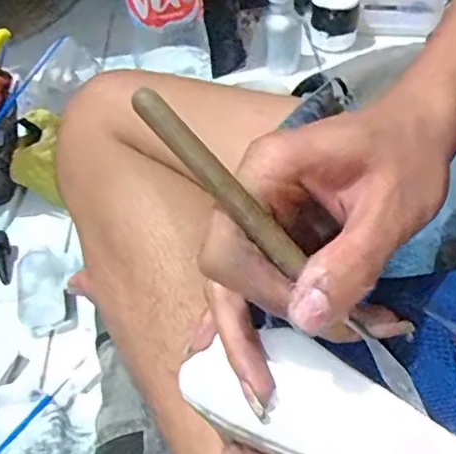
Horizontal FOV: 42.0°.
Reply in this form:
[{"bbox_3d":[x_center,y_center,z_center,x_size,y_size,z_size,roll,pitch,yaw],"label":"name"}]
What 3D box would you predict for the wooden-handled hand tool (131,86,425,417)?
[{"bbox_3d":[0.020,0.010,0.211,0.150,0.010,0.009,47,53,-9],"label":"wooden-handled hand tool"}]

